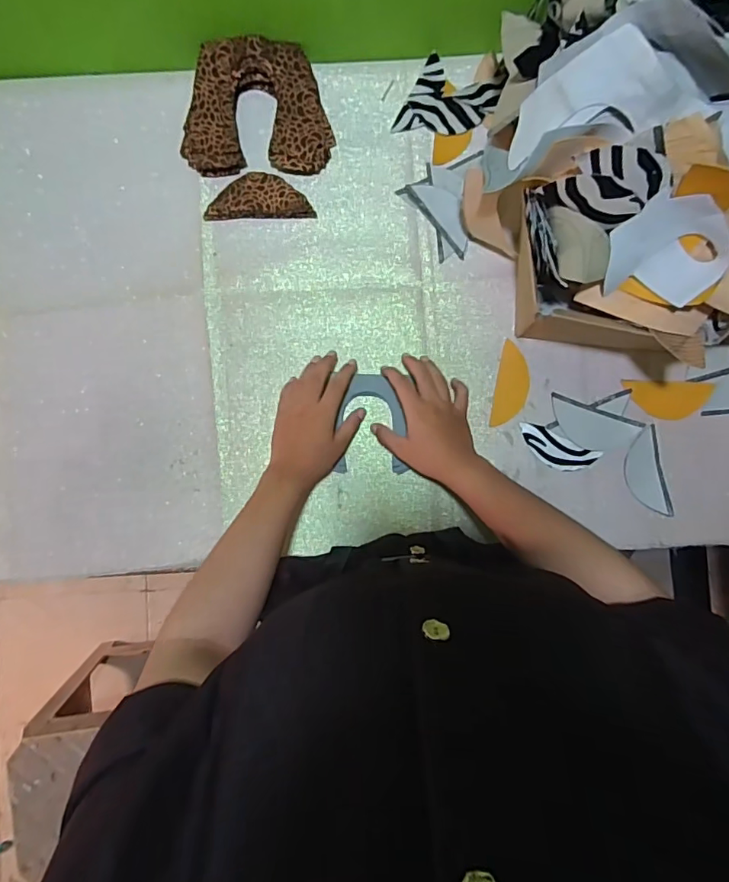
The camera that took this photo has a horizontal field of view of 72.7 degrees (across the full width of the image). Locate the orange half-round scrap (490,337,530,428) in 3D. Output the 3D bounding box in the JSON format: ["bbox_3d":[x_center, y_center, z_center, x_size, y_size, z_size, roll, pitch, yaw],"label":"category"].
[{"bbox_3d":[0.179,-0.067,0.598,0.039,0.005,0.101,9,88,0],"label":"orange half-round scrap"}]

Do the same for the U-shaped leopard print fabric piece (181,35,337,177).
[{"bbox_3d":[-0.129,-0.391,0.586,0.171,0.043,0.138,-2,88,0],"label":"U-shaped leopard print fabric piece"}]

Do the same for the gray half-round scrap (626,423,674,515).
[{"bbox_3d":[0.339,0.038,0.594,0.043,0.006,0.105,-10,88,0],"label":"gray half-round scrap"}]

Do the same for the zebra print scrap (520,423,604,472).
[{"bbox_3d":[0.232,0.012,0.598,0.097,0.004,0.039,25,88,1],"label":"zebra print scrap"}]

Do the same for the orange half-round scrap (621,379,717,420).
[{"bbox_3d":[0.367,-0.049,0.595,0.102,0.004,0.045,2,88,0],"label":"orange half-round scrap"}]

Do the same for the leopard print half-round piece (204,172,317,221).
[{"bbox_3d":[-0.126,-0.292,0.594,0.125,0.015,0.050,-3,88,0],"label":"leopard print half-round piece"}]

